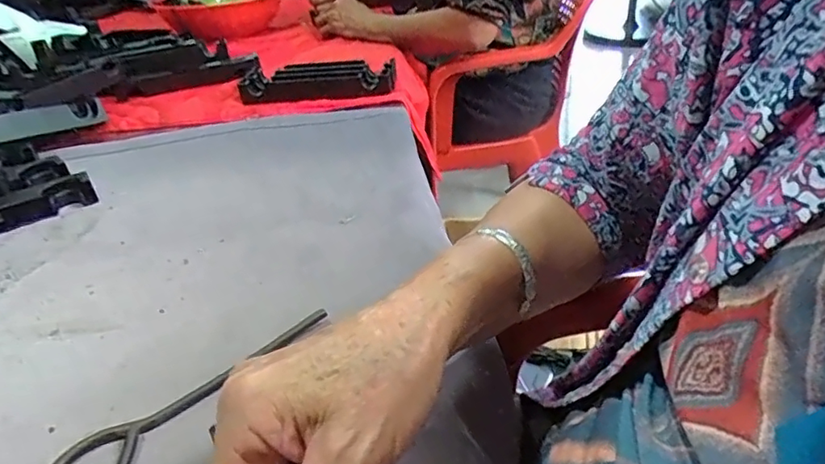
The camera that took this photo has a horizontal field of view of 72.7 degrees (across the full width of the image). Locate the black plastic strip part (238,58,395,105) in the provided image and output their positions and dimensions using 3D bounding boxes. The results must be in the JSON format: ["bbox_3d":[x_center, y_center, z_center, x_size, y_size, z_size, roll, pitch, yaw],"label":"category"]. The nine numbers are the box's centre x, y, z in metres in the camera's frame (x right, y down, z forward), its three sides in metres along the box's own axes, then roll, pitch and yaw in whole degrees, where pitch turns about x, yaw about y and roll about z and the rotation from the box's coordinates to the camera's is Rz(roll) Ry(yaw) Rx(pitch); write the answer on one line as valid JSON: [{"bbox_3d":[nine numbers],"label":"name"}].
[{"bbox_3d":[-0.121,-0.194,0.725,0.192,0.020,0.062,-4,68,-1],"label":"black plastic strip part"}]

